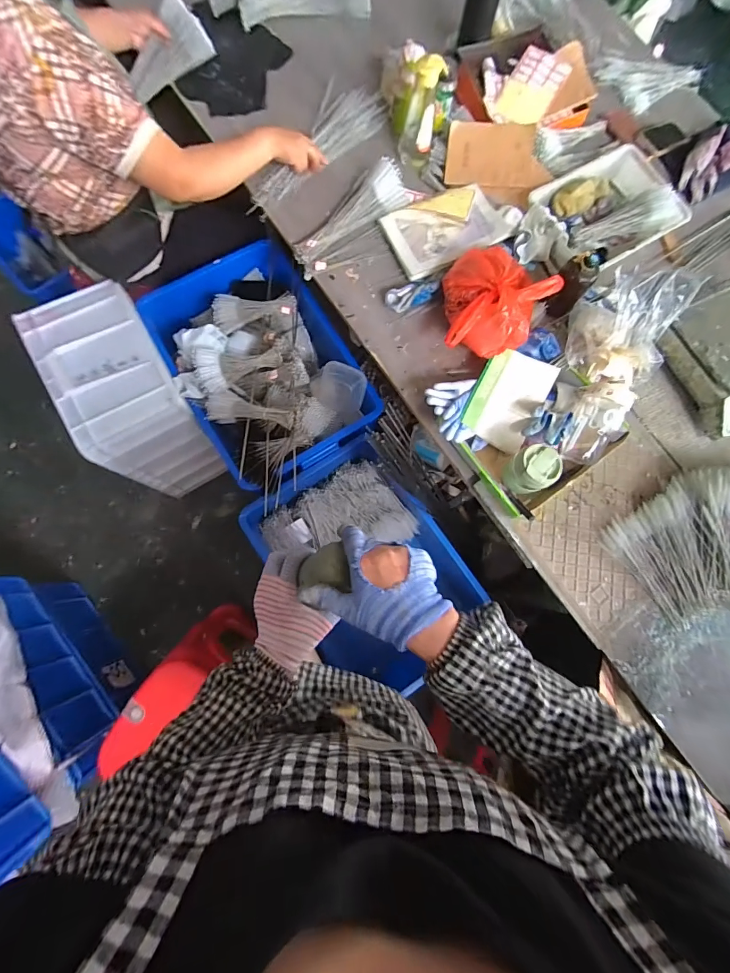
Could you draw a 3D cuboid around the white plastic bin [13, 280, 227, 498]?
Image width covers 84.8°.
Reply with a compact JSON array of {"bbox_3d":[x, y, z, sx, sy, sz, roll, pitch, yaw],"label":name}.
[{"bbox_3d":[-0.629,-0.249,1.173,0.269,0.504,0.416,-24,82,-4],"label":"white plastic bin"}]

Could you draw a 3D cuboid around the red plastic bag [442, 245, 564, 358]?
[{"bbox_3d":[0.285,-0.393,0.838,0.233,0.101,0.227,5,81,0],"label":"red plastic bag"}]

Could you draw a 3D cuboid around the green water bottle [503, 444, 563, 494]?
[{"bbox_3d":[0.319,-0.034,0.762,0.080,0.098,0.076,0,81,0],"label":"green water bottle"}]

